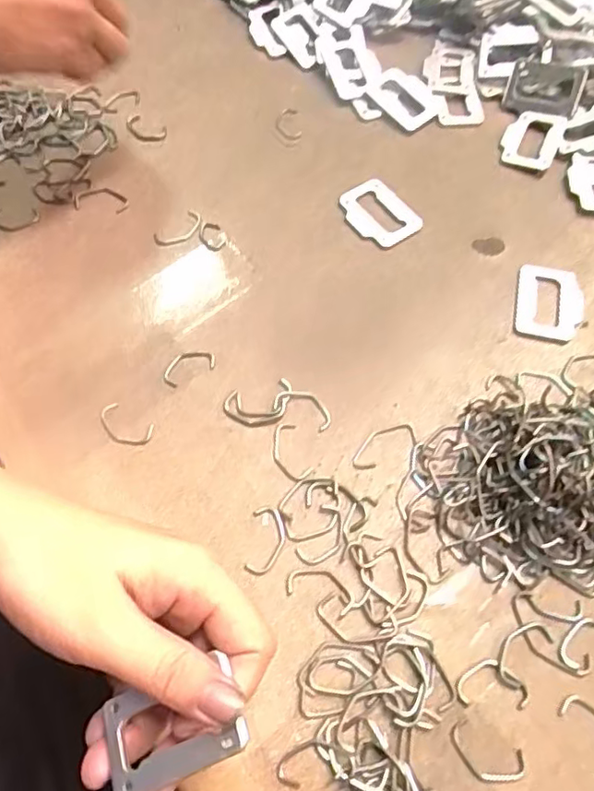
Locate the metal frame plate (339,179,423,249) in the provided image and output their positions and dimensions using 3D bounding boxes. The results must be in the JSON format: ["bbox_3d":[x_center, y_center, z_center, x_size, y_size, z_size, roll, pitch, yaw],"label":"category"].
[{"bbox_3d":[0.054,-0.122,0.399,0.039,0.004,0.053,-35,69,-17],"label":"metal frame plate"}]

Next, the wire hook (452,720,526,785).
[{"bbox_3d":[0.082,0.157,0.259,0.033,0.004,0.018,25,66,12],"label":"wire hook"}]

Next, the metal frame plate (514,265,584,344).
[{"bbox_3d":[0.156,-0.058,0.367,0.040,0.004,0.054,12,64,5],"label":"metal frame plate"}]

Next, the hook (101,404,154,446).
[{"bbox_3d":[-0.095,0.017,0.328,0.033,0.004,0.018,28,66,13],"label":"hook"}]

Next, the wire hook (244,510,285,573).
[{"bbox_3d":[-0.015,0.073,0.301,0.018,0.004,0.034,6,63,3],"label":"wire hook"}]

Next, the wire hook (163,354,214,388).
[{"bbox_3d":[-0.063,-0.017,0.346,0.032,0.004,0.016,-28,67,-14],"label":"wire hook"}]

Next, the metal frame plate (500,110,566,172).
[{"bbox_3d":[0.168,-0.184,0.428,0.038,0.009,0.050,22,65,10],"label":"metal frame plate"}]

